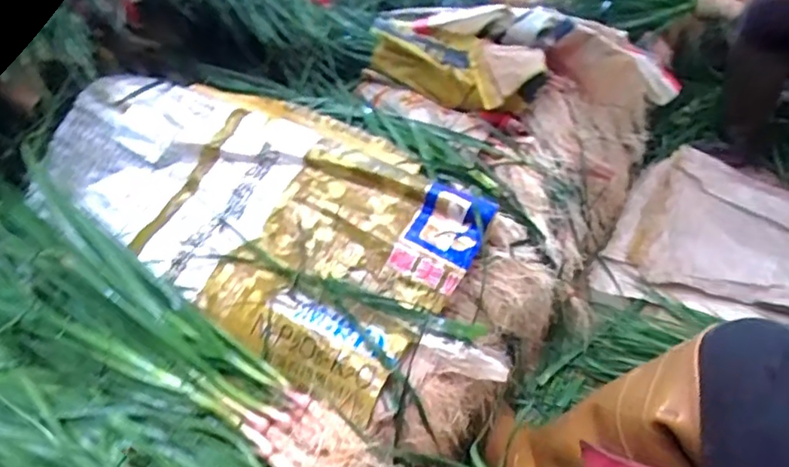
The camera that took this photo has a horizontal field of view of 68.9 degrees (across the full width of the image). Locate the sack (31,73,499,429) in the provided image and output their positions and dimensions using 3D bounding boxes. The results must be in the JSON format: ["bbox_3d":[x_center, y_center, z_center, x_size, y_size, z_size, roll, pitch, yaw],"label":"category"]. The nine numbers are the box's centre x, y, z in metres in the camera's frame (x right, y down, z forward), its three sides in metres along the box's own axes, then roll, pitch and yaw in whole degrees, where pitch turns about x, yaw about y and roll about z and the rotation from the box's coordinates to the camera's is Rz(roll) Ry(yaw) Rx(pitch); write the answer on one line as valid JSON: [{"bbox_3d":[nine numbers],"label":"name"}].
[{"bbox_3d":[-0.174,-0.044,0.800,0.553,0.175,0.345,22,39,24],"label":"sack"}]

